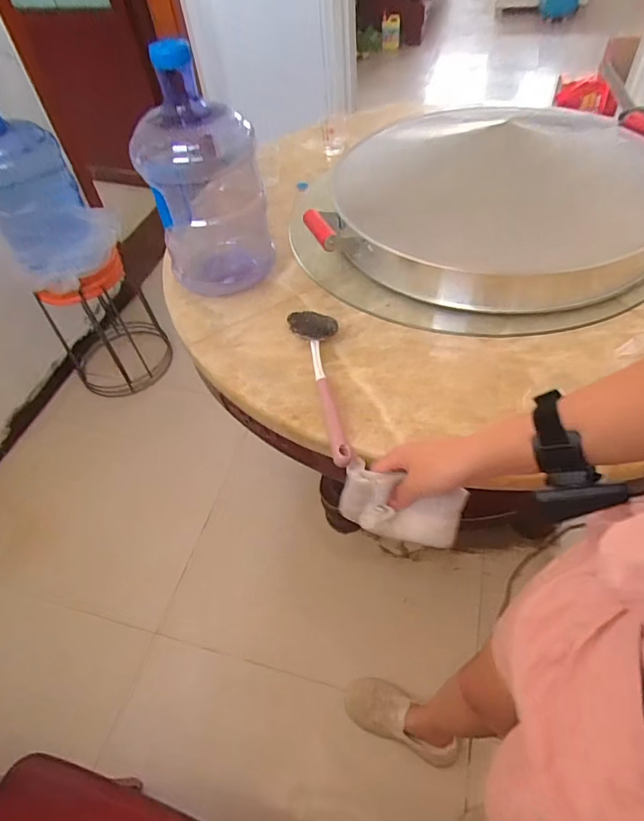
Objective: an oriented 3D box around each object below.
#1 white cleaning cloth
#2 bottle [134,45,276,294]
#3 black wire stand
[{"bbox_3d":[0.081,0.099,0.505,0.124,0.022,0.065,18,97,8],"label":"white cleaning cloth"},{"bbox_3d":[-0.208,-0.410,0.842,0.192,0.370,0.189,-16,51,-7],"label":"bottle"},{"bbox_3d":[-0.772,-0.321,1.719,0.340,0.435,0.327,-25,53,-14],"label":"black wire stand"}]

